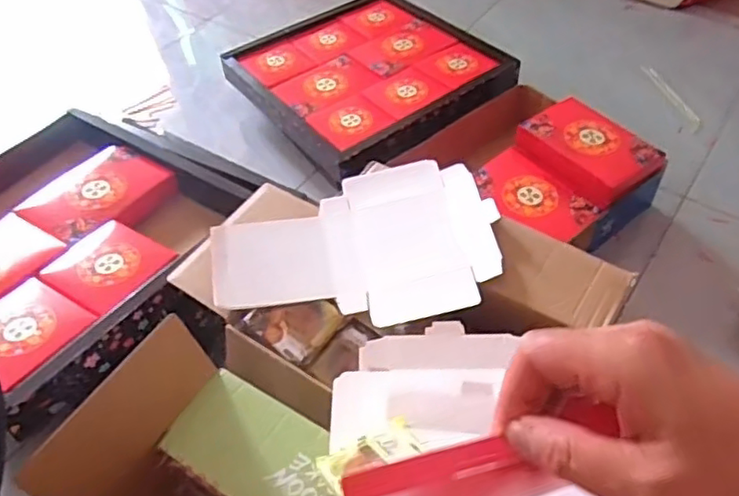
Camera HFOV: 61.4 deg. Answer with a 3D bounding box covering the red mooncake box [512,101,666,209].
[{"bbox_3d":[0.360,-0.164,1.029,0.143,0.052,0.204,-31,53,-19],"label":"red mooncake box"}]

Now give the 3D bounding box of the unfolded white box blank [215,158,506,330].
[{"bbox_3d":[-0.020,-0.006,0.802,0.347,0.035,0.230,-9,49,-1],"label":"unfolded white box blank"}]

